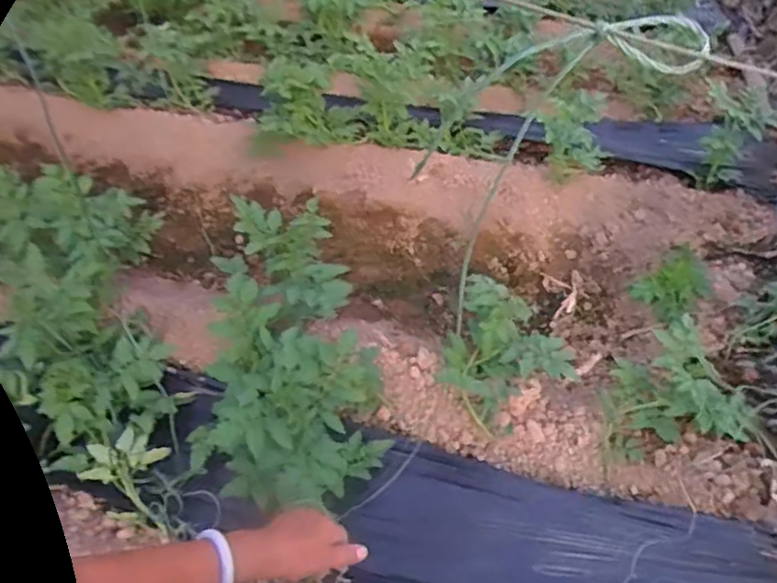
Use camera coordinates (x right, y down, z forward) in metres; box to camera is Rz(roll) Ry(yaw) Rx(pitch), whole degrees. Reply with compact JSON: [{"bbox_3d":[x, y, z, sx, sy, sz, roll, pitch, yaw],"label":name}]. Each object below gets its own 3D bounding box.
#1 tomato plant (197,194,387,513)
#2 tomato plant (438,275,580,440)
[{"bbox_3d":[-0.270,0.152,1.648,0.470,0.290,0.812,-5,47,-4],"label":"tomato plant"},{"bbox_3d":[0.304,0.156,1.683,0.334,0.221,0.324,0,46,0],"label":"tomato plant"}]

